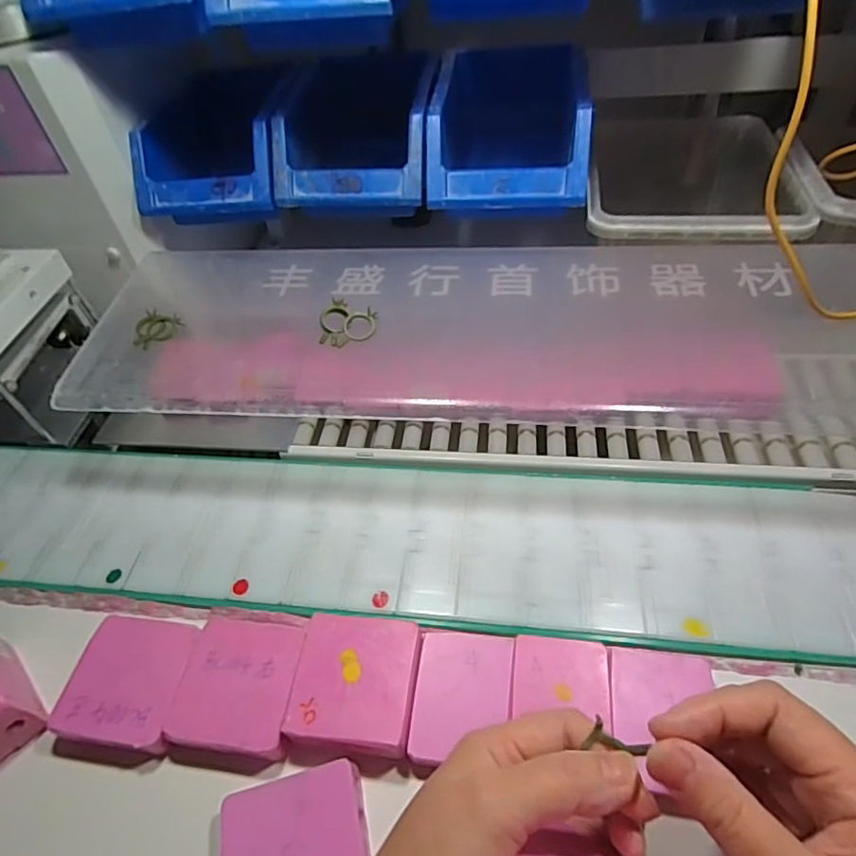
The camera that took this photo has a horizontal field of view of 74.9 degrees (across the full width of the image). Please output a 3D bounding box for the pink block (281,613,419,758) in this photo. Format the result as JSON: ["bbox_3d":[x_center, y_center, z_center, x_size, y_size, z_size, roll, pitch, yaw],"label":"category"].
[{"bbox_3d":[-0.042,0.144,0.319,0.067,0.019,0.070,2,49,8],"label":"pink block"}]

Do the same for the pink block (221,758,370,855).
[{"bbox_3d":[-0.065,0.205,0.275,0.072,0.017,0.058,-14,49,-6],"label":"pink block"}]

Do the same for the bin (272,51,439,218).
[{"bbox_3d":[-0.058,-0.260,0.488,0.129,0.074,0.178,2,49,8],"label":"bin"}]

